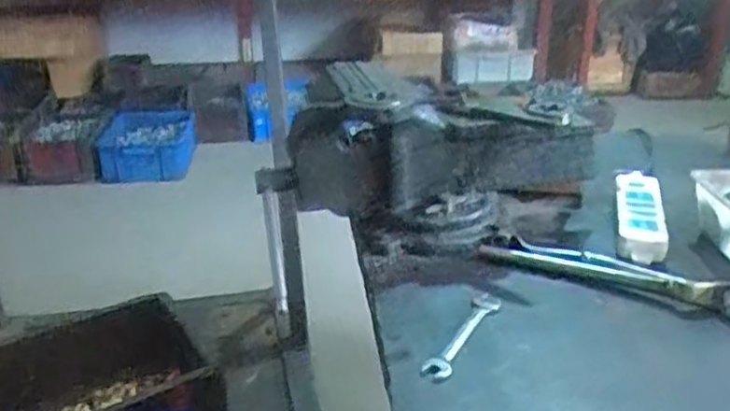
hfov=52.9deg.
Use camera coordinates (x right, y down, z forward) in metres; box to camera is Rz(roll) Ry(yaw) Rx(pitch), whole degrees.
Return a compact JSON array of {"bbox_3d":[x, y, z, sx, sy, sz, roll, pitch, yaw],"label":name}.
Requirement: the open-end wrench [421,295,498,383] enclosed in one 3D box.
[{"bbox_3d":[0.095,0.124,0.710,0.026,0.005,0.157,12,26,27],"label":"open-end wrench"}]

